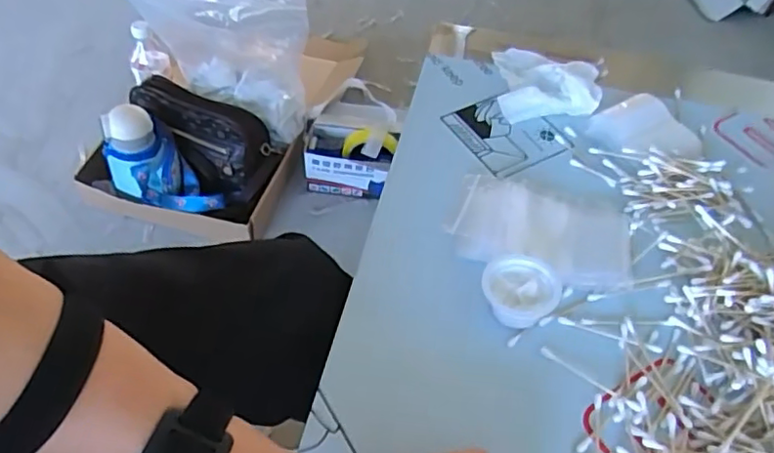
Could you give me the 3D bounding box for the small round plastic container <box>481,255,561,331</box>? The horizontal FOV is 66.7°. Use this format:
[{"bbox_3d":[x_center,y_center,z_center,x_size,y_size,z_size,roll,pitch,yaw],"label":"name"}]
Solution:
[{"bbox_3d":[0.097,0.047,0.430,0.053,0.022,0.048,10,52,4],"label":"small round plastic container"}]

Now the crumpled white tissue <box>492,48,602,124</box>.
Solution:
[{"bbox_3d":[0.158,-0.153,0.582,0.095,0.040,0.107,4,52,-1],"label":"crumpled white tissue"}]

